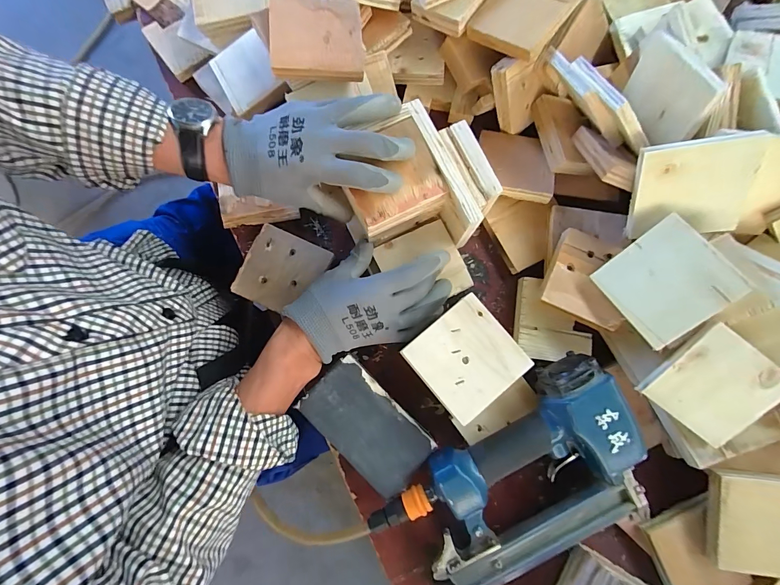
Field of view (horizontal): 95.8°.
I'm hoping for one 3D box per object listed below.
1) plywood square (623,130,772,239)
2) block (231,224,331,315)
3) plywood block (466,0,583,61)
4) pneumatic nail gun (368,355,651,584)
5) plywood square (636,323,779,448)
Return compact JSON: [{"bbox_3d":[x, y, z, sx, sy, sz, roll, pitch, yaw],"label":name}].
[{"bbox_3d":[0.279,-0.095,0.327,0.090,0.089,0.009,-3,36,18],"label":"plywood square"},{"bbox_3d":[-0.126,-0.024,0.407,0.086,0.008,0.087,25,82,3],"label":"block"},{"bbox_3d":[0.143,-0.301,0.378,0.089,0.017,0.090,36,91,22],"label":"plywood block"},{"bbox_3d":[0.116,0.193,0.336,0.260,0.062,0.159,-29,83,-5],"label":"pneumatic nail gun"},{"bbox_3d":[0.298,0.087,0.322,0.088,0.010,0.090,38,112,4],"label":"plywood square"}]

